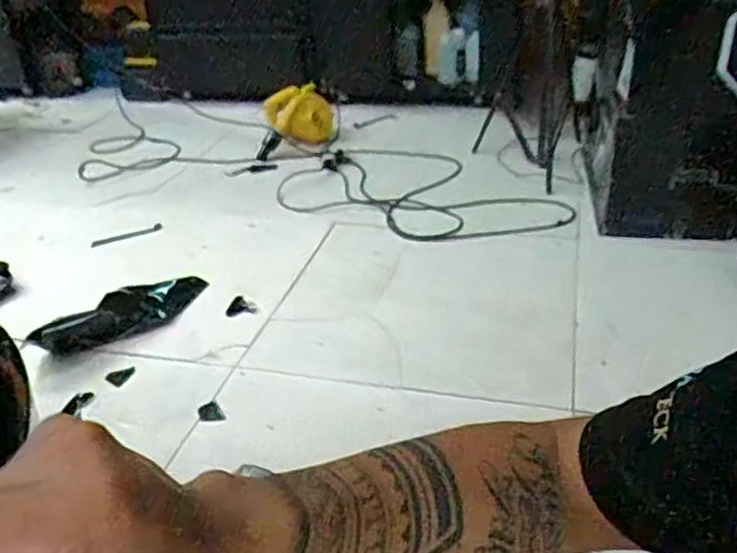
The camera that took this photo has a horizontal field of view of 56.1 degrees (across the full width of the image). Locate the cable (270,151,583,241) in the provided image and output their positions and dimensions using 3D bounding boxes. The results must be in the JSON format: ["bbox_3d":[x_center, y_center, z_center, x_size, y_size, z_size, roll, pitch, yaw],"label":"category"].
[{"bbox_3d":[0.148,-0.237,1.931,0.823,0.045,0.525,9,33,22],"label":"cable"}]

